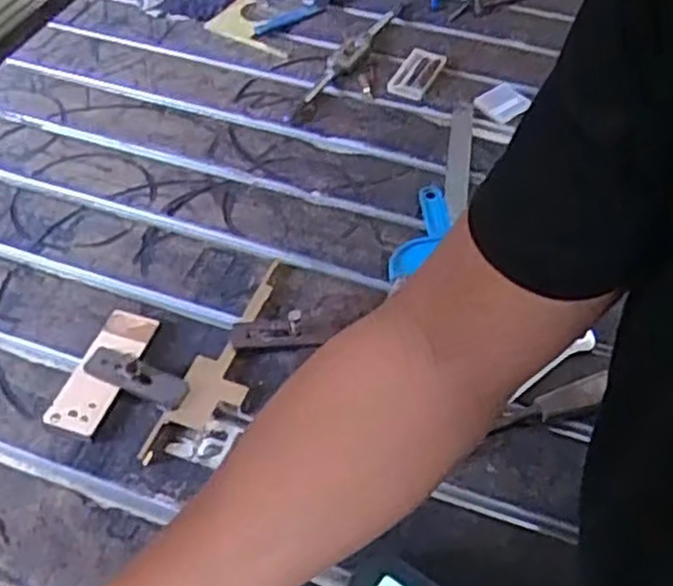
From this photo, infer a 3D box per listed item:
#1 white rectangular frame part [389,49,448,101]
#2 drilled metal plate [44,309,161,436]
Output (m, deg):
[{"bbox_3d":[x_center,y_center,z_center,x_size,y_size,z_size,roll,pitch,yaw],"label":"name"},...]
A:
[{"bbox_3d":[0.109,-0.294,1.017,0.051,0.009,0.102,20,53,14],"label":"white rectangular frame part"},{"bbox_3d":[-0.213,0.068,0.700,0.050,0.008,0.134,16,50,9],"label":"drilled metal plate"}]

